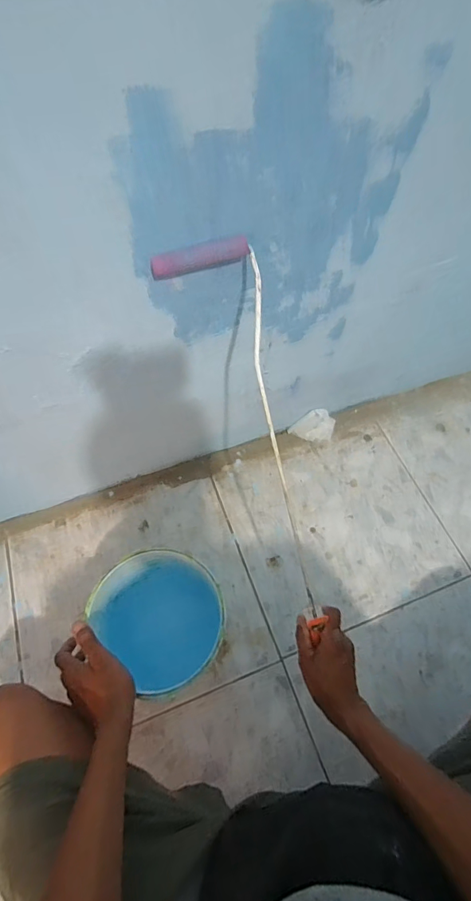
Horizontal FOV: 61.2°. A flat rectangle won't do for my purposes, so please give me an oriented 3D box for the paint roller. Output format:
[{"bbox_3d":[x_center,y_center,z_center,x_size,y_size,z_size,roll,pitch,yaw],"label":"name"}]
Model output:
[{"bbox_3d":[0.020,0.014,0.472,0.108,0.039,0.485,-16,100,-12],"label":"paint roller"}]

